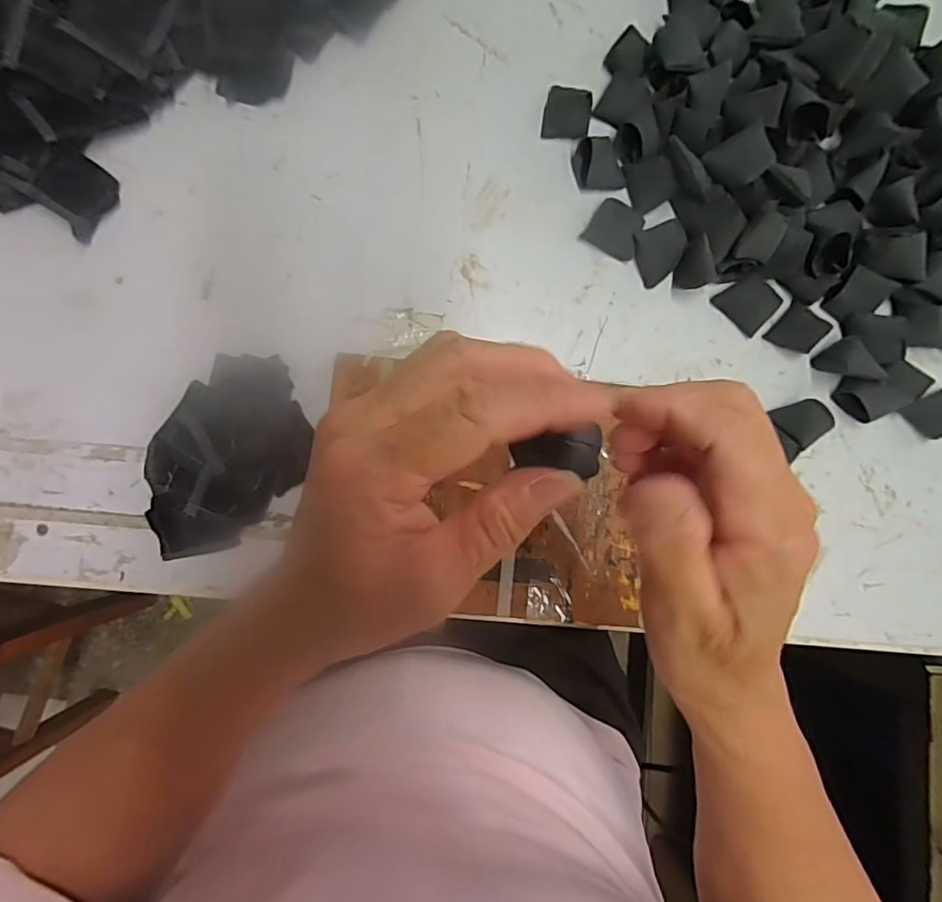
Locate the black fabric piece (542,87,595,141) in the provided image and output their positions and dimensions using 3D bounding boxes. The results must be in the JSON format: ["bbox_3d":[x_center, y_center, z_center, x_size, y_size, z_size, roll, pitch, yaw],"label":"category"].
[{"bbox_3d":[0.077,-0.269,0.427,0.037,0.008,0.039,7,96,5],"label":"black fabric piece"}]

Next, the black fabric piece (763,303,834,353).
[{"bbox_3d":[0.260,-0.095,0.426,0.035,0.007,0.039,41,93,12],"label":"black fabric piece"}]

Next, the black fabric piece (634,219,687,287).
[{"bbox_3d":[0.145,-0.149,0.406,0.034,0.022,0.039,-10,85,-6],"label":"black fabric piece"}]

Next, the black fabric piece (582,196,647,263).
[{"bbox_3d":[0.113,-0.173,0.418,0.042,0.008,0.036,31,110,4],"label":"black fabric piece"}]

